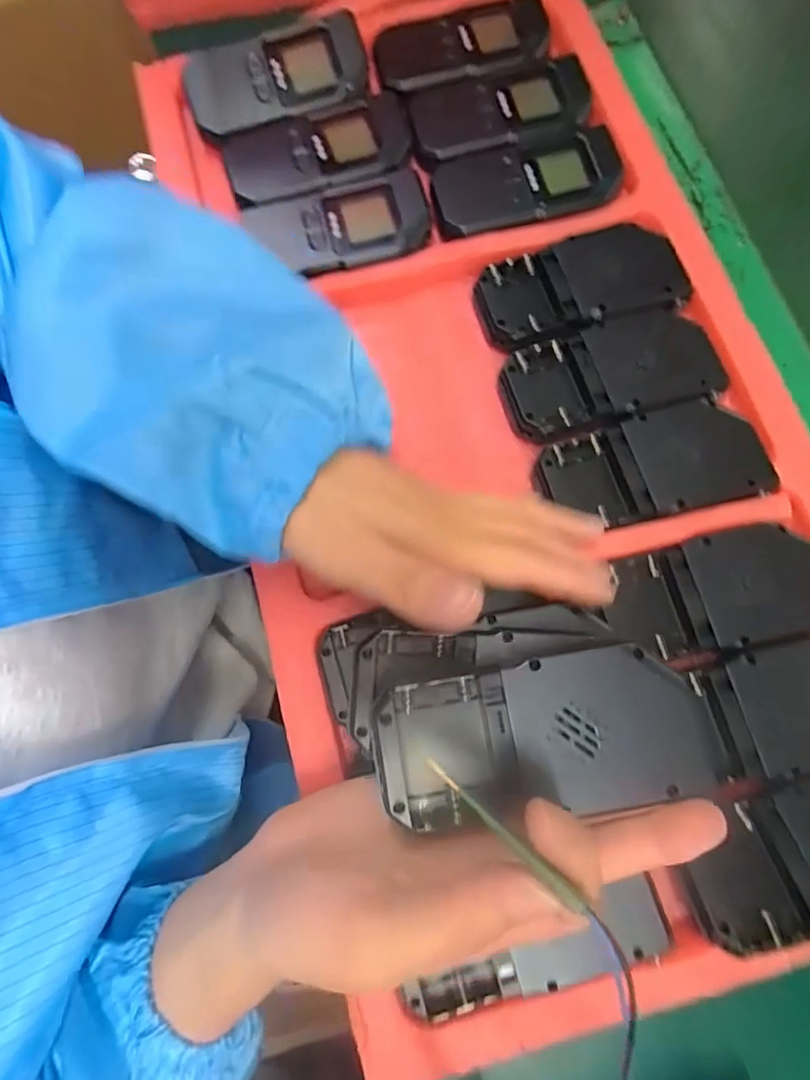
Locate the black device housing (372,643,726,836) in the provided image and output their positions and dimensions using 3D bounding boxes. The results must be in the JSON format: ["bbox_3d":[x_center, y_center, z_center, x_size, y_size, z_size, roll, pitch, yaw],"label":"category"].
[{"bbox_3d":[0.049,0.072,0.193,0.119,0.011,0.054,-9,76,7],"label":"black device housing"}]

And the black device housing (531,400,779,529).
[{"bbox_3d":[0.130,-0.038,0.279,0.116,0.011,0.054,-13,76,-3],"label":"black device housing"}]

